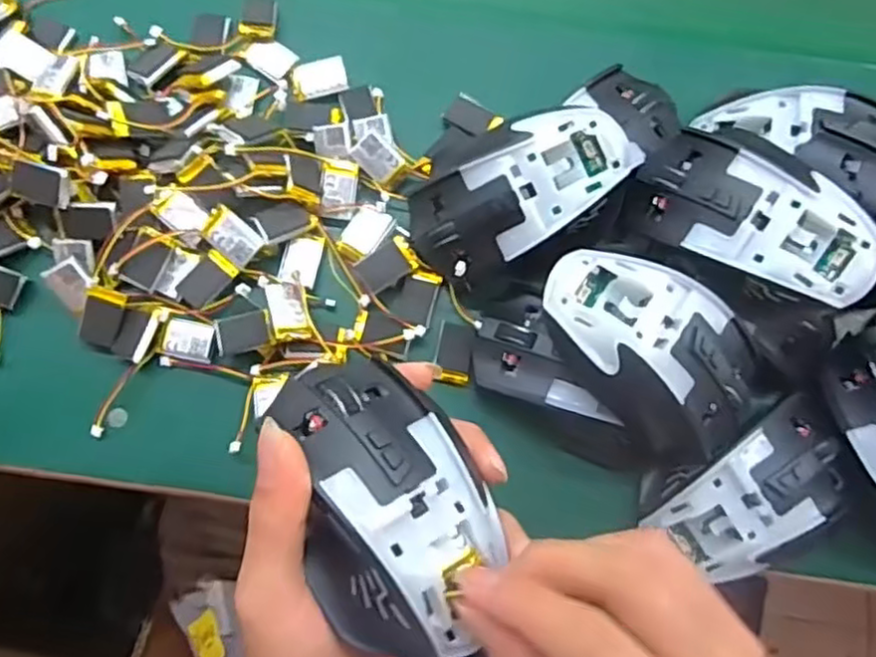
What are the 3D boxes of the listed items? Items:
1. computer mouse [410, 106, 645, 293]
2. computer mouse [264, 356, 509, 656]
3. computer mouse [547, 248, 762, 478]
[{"bbox_3d":[0.045,-0.072,0.366,0.121,0.049,0.071,-24,80,-4],"label":"computer mouse"},{"bbox_3d":[-0.017,0.062,0.255,0.065,0.040,0.110,-23,80,-4],"label":"computer mouse"},{"bbox_3d":[0.100,0.013,0.339,0.113,0.050,0.071,32,81,6],"label":"computer mouse"}]

